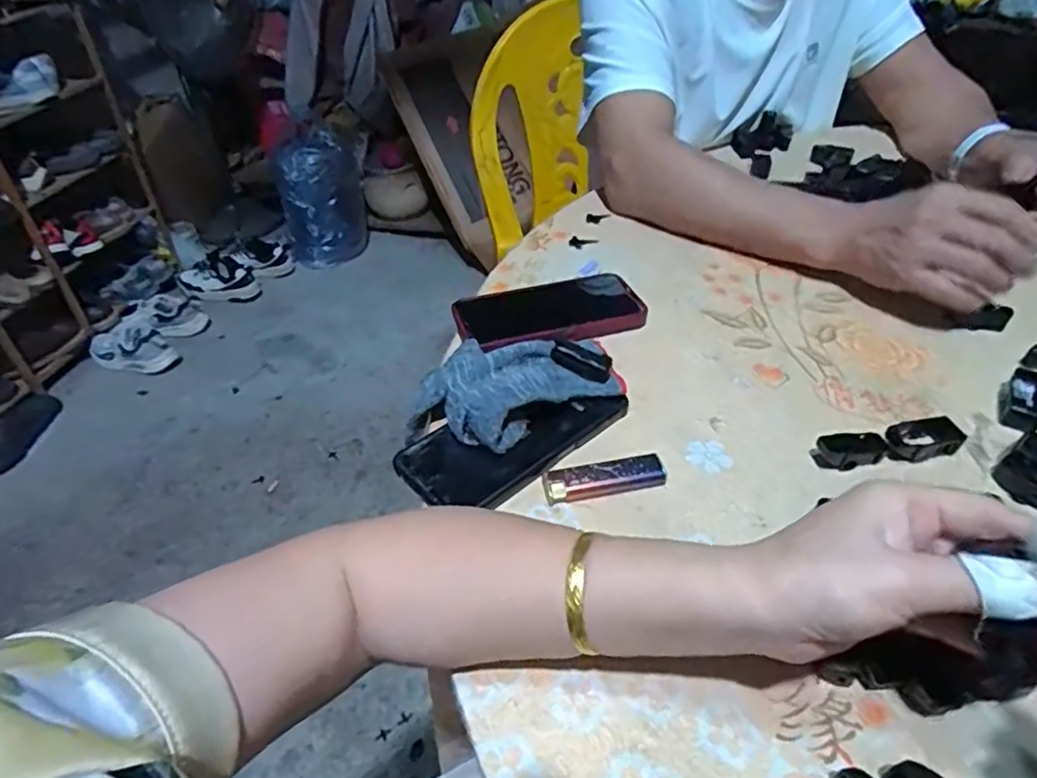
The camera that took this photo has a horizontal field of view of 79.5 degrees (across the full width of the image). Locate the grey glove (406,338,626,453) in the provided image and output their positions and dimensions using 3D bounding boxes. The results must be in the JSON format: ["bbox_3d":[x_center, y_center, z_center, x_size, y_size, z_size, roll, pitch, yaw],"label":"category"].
[{"bbox_3d":[-0.006,-0.003,0.449,0.147,0.044,0.087,-24,46,-22],"label":"grey glove"}]

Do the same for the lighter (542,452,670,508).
[{"bbox_3d":[0.056,0.058,0.406,0.078,0.012,0.023,-9,42,-7],"label":"lighter"}]

